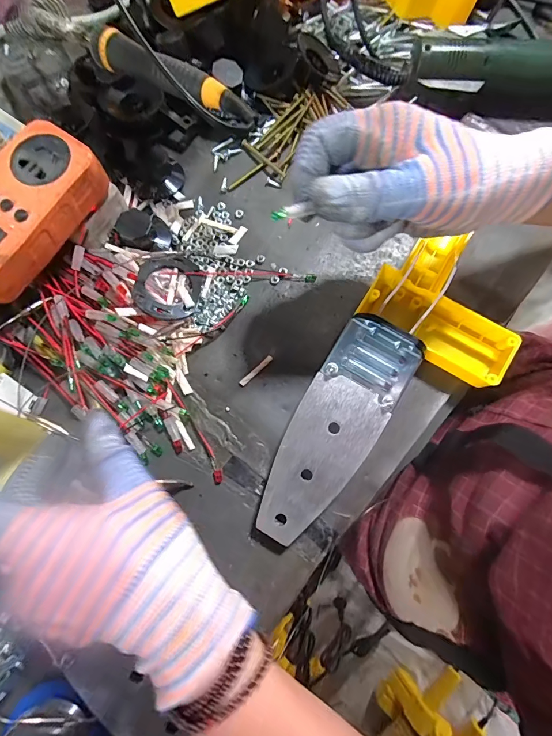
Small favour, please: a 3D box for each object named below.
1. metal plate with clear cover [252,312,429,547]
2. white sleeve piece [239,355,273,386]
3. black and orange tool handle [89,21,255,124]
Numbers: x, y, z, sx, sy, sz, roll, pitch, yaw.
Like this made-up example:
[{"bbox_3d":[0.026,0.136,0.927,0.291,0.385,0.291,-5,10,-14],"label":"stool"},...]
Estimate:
[{"bbox_3d":[0.041,0.044,0.255,0.058,0.016,0.163,29,86,6],"label":"metal plate with clear cover"},{"bbox_3d":[-0.015,0.002,0.291,0.032,0.004,0.005,-43,82,-9],"label":"white sleeve piece"},{"bbox_3d":[-0.073,-0.199,0.254,0.141,0.025,0.019,33,78,8],"label":"black and orange tool handle"}]

